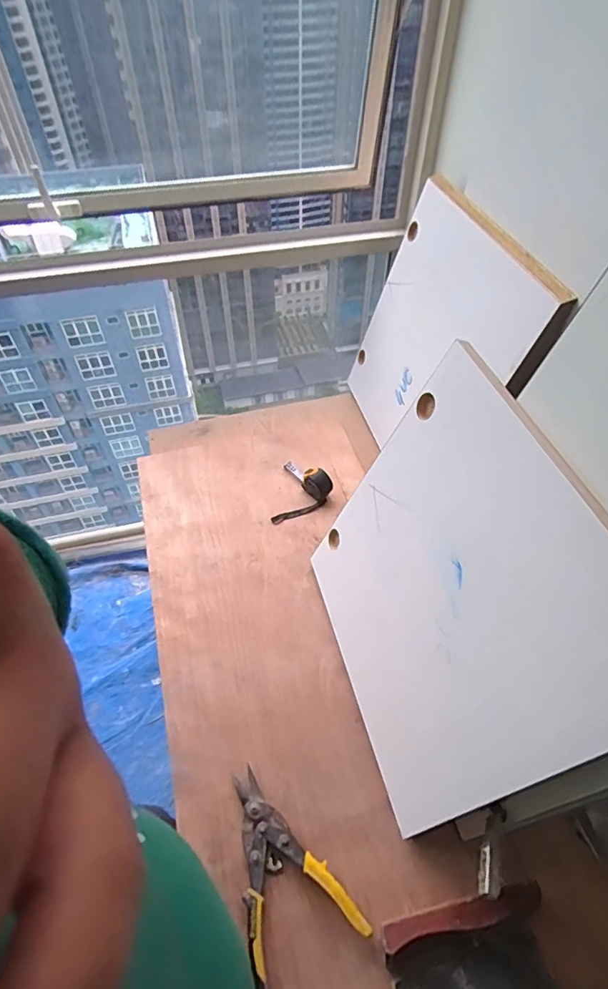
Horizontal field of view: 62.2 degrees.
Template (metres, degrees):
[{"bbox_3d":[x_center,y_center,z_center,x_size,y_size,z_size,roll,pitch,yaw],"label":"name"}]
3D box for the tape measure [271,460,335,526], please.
[{"bbox_3d":[-0.003,-0.010,1.016,0.115,0.059,0.145,12,50,10],"label":"tape measure"}]

